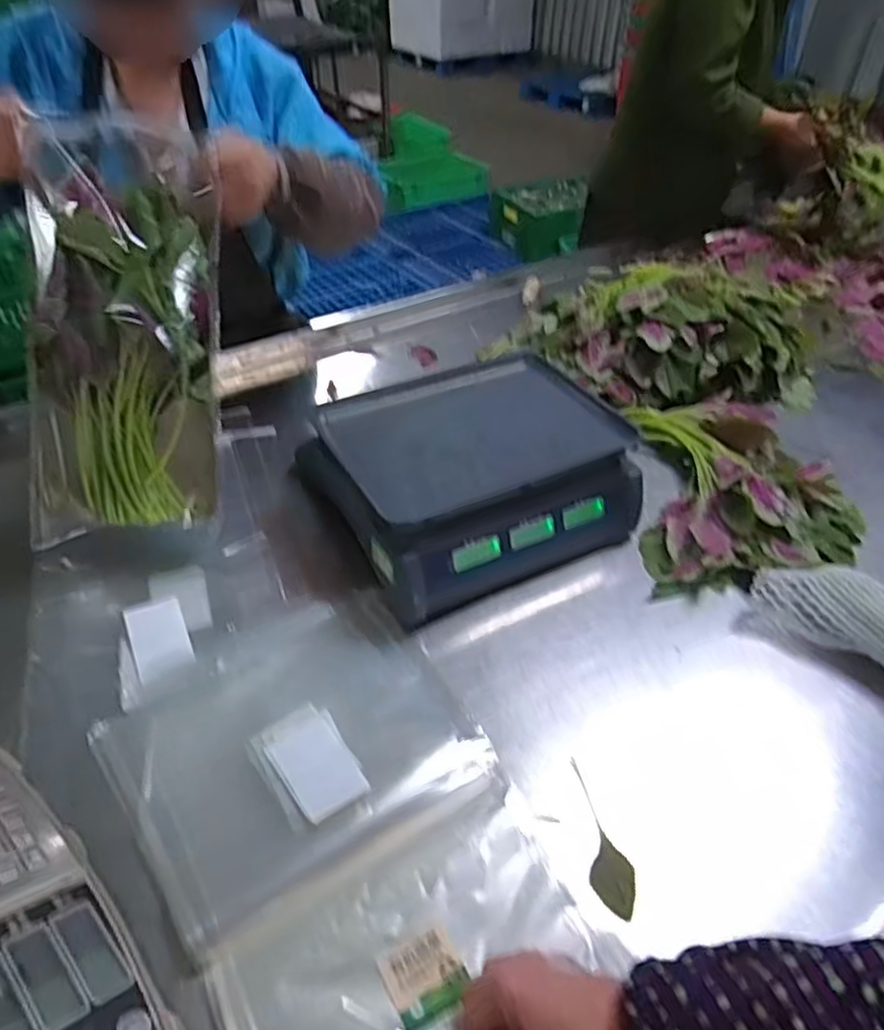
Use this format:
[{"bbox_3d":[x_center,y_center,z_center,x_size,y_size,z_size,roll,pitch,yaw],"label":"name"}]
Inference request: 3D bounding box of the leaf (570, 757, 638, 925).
[{"bbox_3d":[0.137,0.269,0.575,0.038,0.005,0.128,-2,42,-2],"label":"leaf"}]

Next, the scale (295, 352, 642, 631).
[{"bbox_3d":[0.028,-0.066,0.837,0.328,0.127,0.308,-21,46,-21],"label":"scale"}]

